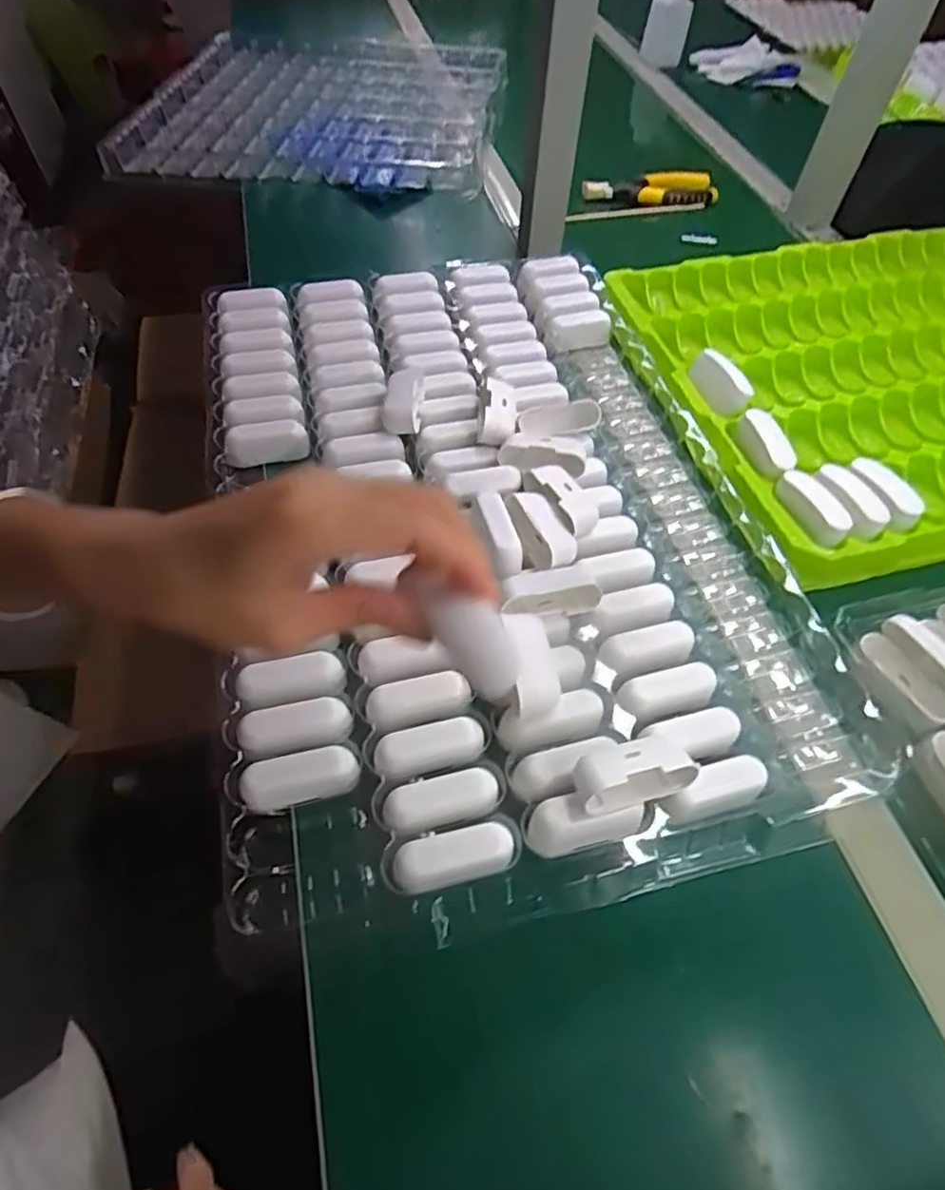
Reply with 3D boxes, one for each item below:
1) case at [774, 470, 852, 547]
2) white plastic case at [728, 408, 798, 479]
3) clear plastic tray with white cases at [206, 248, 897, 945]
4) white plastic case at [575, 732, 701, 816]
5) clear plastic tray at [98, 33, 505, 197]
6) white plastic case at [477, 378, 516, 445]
[{"bbox_3d":[0.252,-0.065,0.460,0.027,0.017,0.064,-13,58,-10],"label":"case"},{"bbox_3d":[0.229,-0.119,0.490,0.025,0.019,0.065,-8,57,-7],"label":"white plastic case"},{"bbox_3d":[0.004,-0.087,0.460,0.371,0.037,0.556,-11,57,-10],"label":"clear plastic tray with white cases"},{"bbox_3d":[0.087,0.096,0.336,0.066,0.028,0.030,-16,58,-12],"label":"white plastic case"},{"bbox_3d":[-0.202,-0.676,0.845,0.462,0.033,0.429,2,55,-1],"label":"clear plastic tray"},{"bbox_3d":[0.019,-0.140,0.490,0.028,0.027,0.058,5,56,2],"label":"white plastic case"}]

